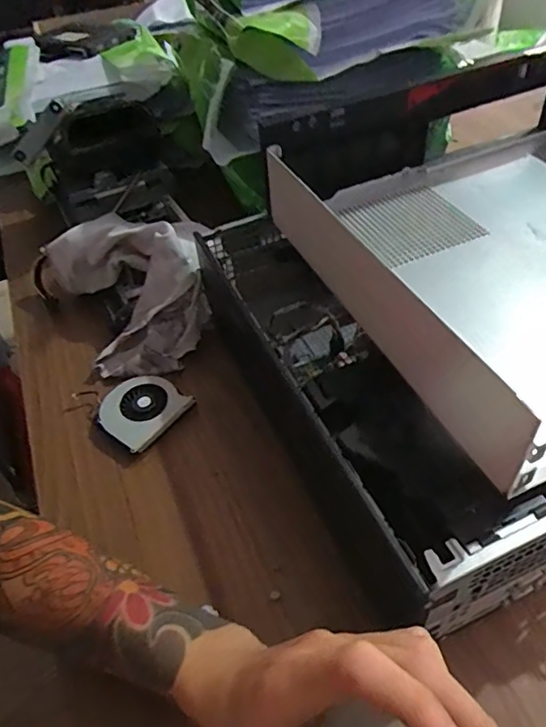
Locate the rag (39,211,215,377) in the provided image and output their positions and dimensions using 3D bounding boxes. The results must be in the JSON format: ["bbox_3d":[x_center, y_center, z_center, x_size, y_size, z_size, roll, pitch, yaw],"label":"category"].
[{"bbox_3d":[-0.148,-0.092,0.554,0.162,0.081,0.219,-23,47,-18],"label":"rag"}]

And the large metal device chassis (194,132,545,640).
[{"bbox_3d":[0.198,-0.059,0.438,0.398,0.171,0.378,-19,46,-14],"label":"large metal device chassis"}]

